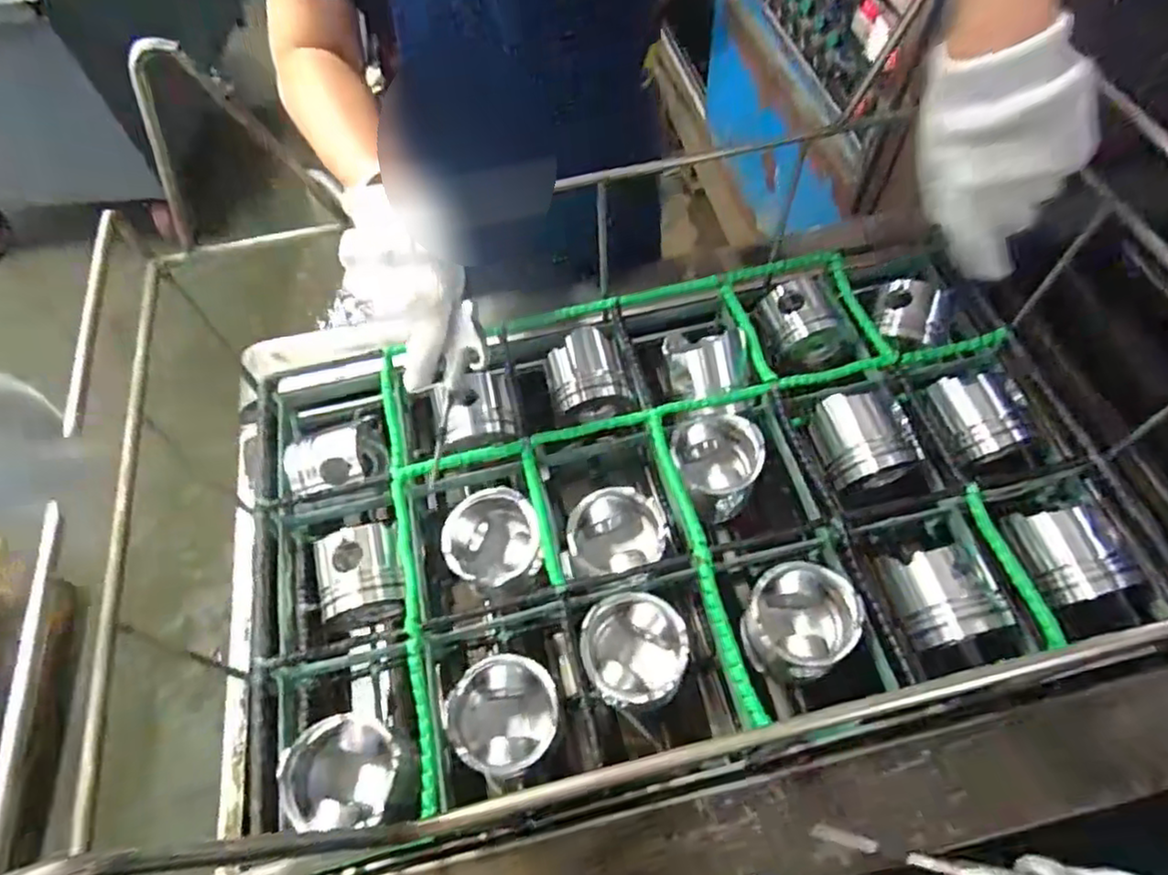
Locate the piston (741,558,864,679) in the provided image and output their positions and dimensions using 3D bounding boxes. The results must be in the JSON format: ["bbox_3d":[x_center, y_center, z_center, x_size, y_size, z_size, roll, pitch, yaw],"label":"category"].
[{"bbox_3d":[0.196,0.174,0.616,0.091,0.096,0.087,-1,60,2],"label":"piston"}]

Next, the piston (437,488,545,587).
[{"bbox_3d":[-0.089,0.099,0.639,0.089,0.060,0.088,-18,61,-8],"label":"piston"}]

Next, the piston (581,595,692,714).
[{"bbox_3d":[0.045,0.193,0.589,0.089,0.061,0.090,-10,60,-4],"label":"piston"}]

